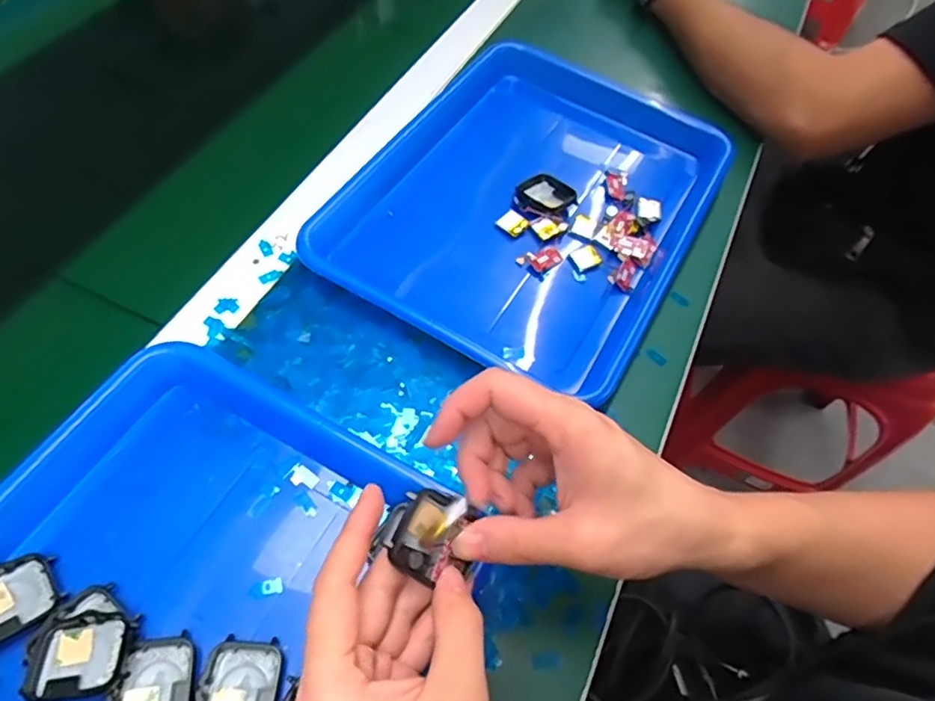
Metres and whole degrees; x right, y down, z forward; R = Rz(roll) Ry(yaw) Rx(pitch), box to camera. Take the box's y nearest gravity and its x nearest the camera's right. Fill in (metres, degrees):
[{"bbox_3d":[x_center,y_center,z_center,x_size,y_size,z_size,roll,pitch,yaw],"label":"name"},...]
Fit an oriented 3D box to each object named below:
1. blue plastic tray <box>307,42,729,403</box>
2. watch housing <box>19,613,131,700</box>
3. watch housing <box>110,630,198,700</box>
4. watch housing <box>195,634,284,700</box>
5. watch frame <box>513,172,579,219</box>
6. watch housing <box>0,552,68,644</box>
[{"bbox_3d":[0.052,-0.130,0.502,0.268,0.039,0.331,28,60,10],"label":"blue plastic tray"},{"bbox_3d":[-0.189,0.150,0.294,0.043,0.015,0.037,-2,56,-6],"label":"watch housing"},{"bbox_3d":[-0.154,0.165,0.295,0.035,0.011,0.043,-2,59,-8],"label":"watch housing"},{"bbox_3d":[-0.114,0.170,0.299,0.036,0.008,0.045,8,59,-2],"label":"watch housing"},{"bbox_3d":[0.061,-0.128,0.501,0.045,0.014,0.049,-38,70,-25],"label":"watch frame"},{"bbox_3d":[-0.238,0.129,0.310,0.045,0.008,0.036,-29,67,-22],"label":"watch housing"}]

